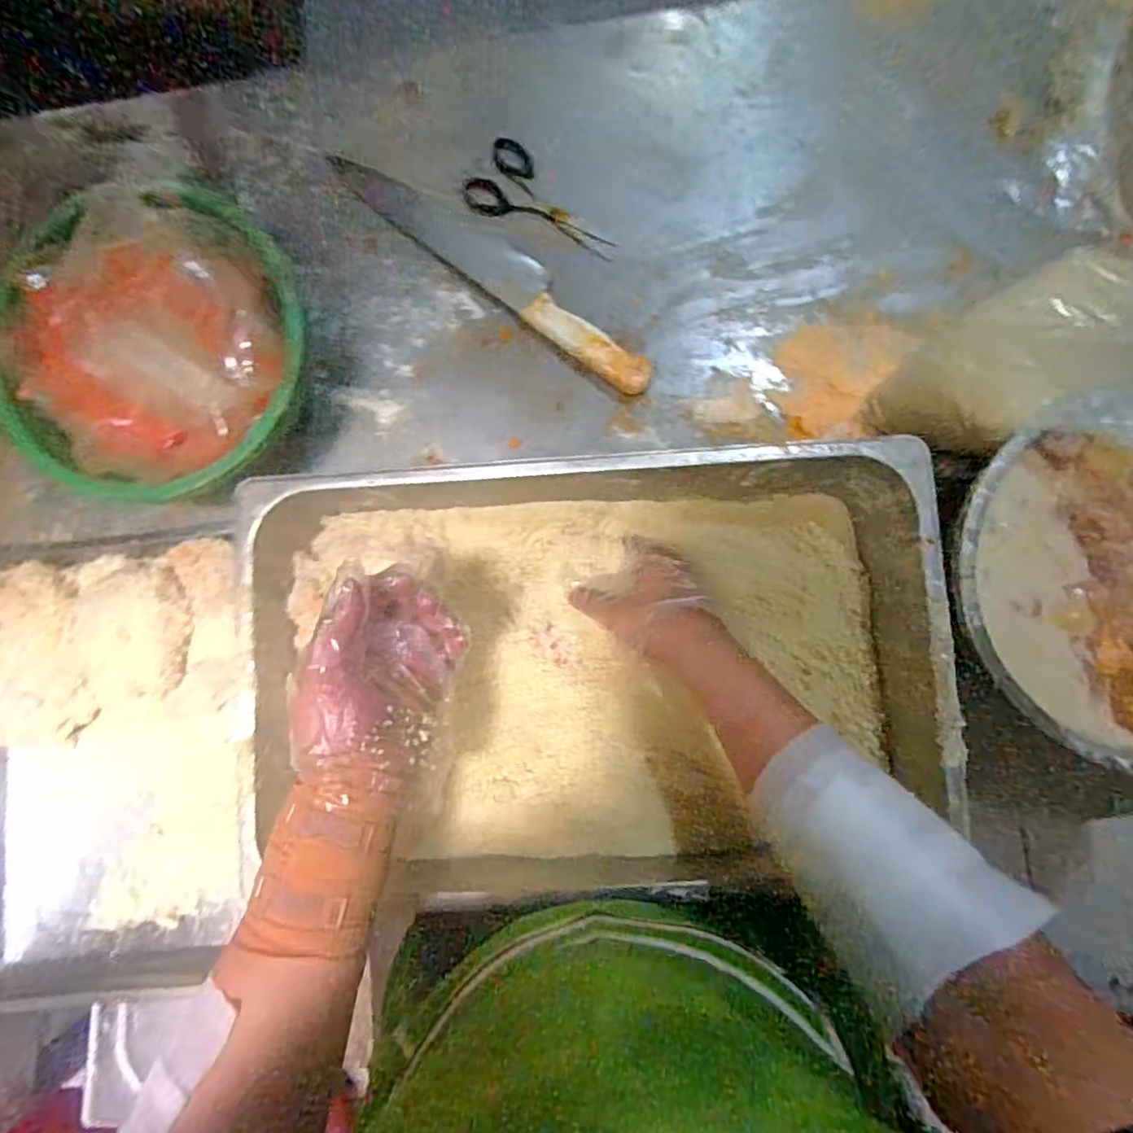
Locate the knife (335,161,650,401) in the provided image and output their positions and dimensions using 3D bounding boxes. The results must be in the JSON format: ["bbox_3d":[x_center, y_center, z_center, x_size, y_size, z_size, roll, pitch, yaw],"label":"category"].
[{"bbox_3d":[-0.072,-0.290,0.594,0.373,0.031,0.053,42,86,5],"label":"knife"}]

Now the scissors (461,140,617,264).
[{"bbox_3d":[-0.021,-0.340,0.600,0.152,0.010,0.073,34,85,4],"label":"scissors"}]

